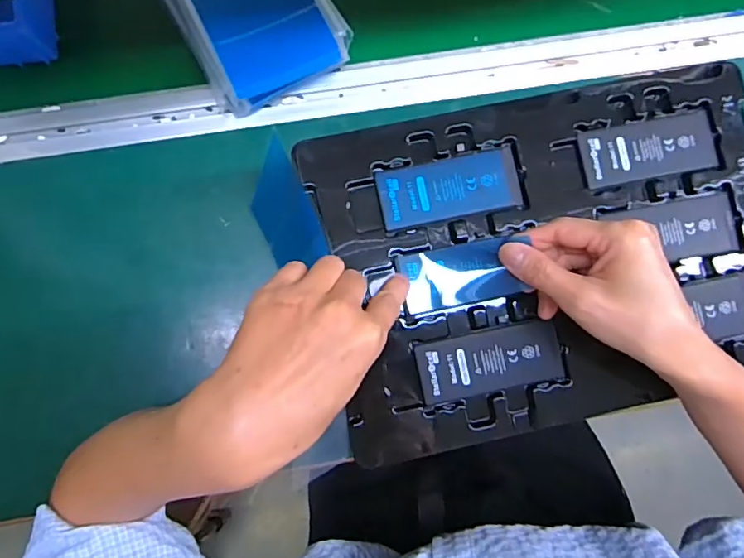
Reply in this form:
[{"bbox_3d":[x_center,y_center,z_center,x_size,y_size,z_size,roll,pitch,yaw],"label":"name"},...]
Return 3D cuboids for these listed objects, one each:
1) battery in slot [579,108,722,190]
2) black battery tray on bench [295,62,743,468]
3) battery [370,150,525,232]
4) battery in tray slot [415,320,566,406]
[{"bbox_3d":[0.204,-0.095,0.375,0.099,0.004,0.045,-9,86,-3],"label":"battery in slot"},{"bbox_3d":[0.132,-0.017,0.362,0.324,0.014,0.228,-12,86,-4],"label":"black battery tray on bench"},{"bbox_3d":[0.055,-0.064,0.364,0.099,0.004,0.043,-11,86,-4],"label":"battery"},{"bbox_3d":[0.083,0.058,0.356,0.099,0.004,0.042,-10,86,-3],"label":"battery in tray slot"}]

